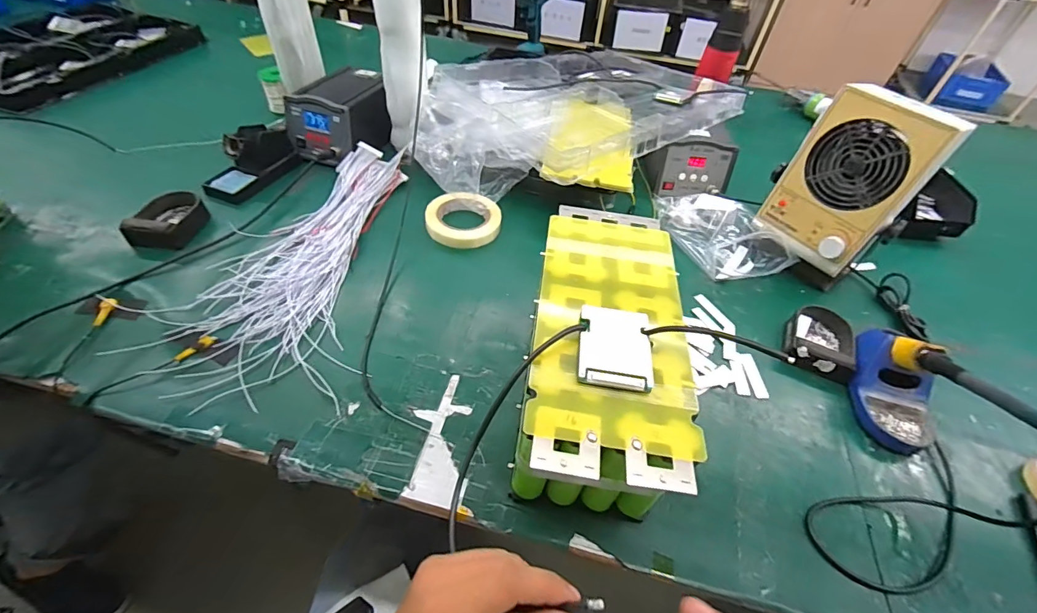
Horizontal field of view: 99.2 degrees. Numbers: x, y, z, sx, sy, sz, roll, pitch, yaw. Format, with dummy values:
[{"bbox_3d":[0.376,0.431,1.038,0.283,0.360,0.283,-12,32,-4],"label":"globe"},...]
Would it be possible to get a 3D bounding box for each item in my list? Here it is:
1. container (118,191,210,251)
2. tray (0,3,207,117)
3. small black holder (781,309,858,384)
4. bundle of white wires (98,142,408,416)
[{"bbox_3d":[-0.527,-0.135,0.666,0.084,0.036,0.105,4,48,-1],"label":"container"},{"bbox_3d":[-1.077,-0.595,1.036,0.385,0.051,0.473,13,49,7],"label":"tray"},{"bbox_3d":[0.400,0.047,0.582,0.082,0.029,0.102,29,53,20],"label":"small black holder"},{"bbox_3d":[-0.328,-0.077,0.620,0.277,0.033,0.468,-2,49,-6],"label":"bundle of white wires"}]

